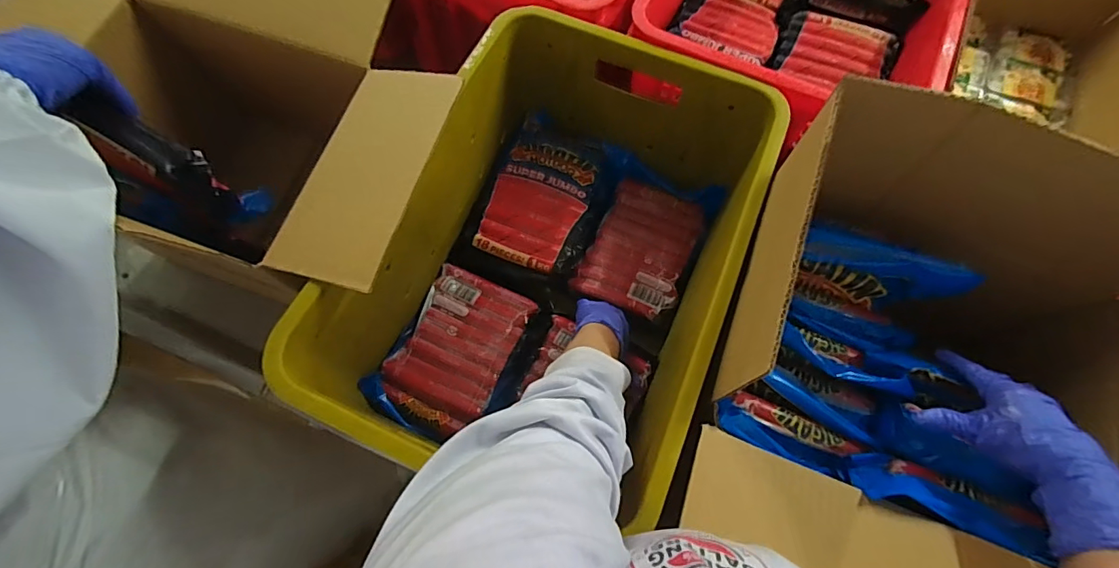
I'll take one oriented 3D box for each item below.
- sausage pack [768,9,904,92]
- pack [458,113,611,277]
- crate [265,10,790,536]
[{"bbox_3d":[0.382,-0.320,0.655,0.151,0.028,0.107,23,70,8],"label":"sausage pack"},{"bbox_3d":[-0.023,-0.121,0.684,0.164,0.053,0.224,23,70,8],"label":"pack"},{"bbox_3d":[0.004,-0.039,0.565,0.364,0.228,0.492,20,69,6],"label":"crate"}]

